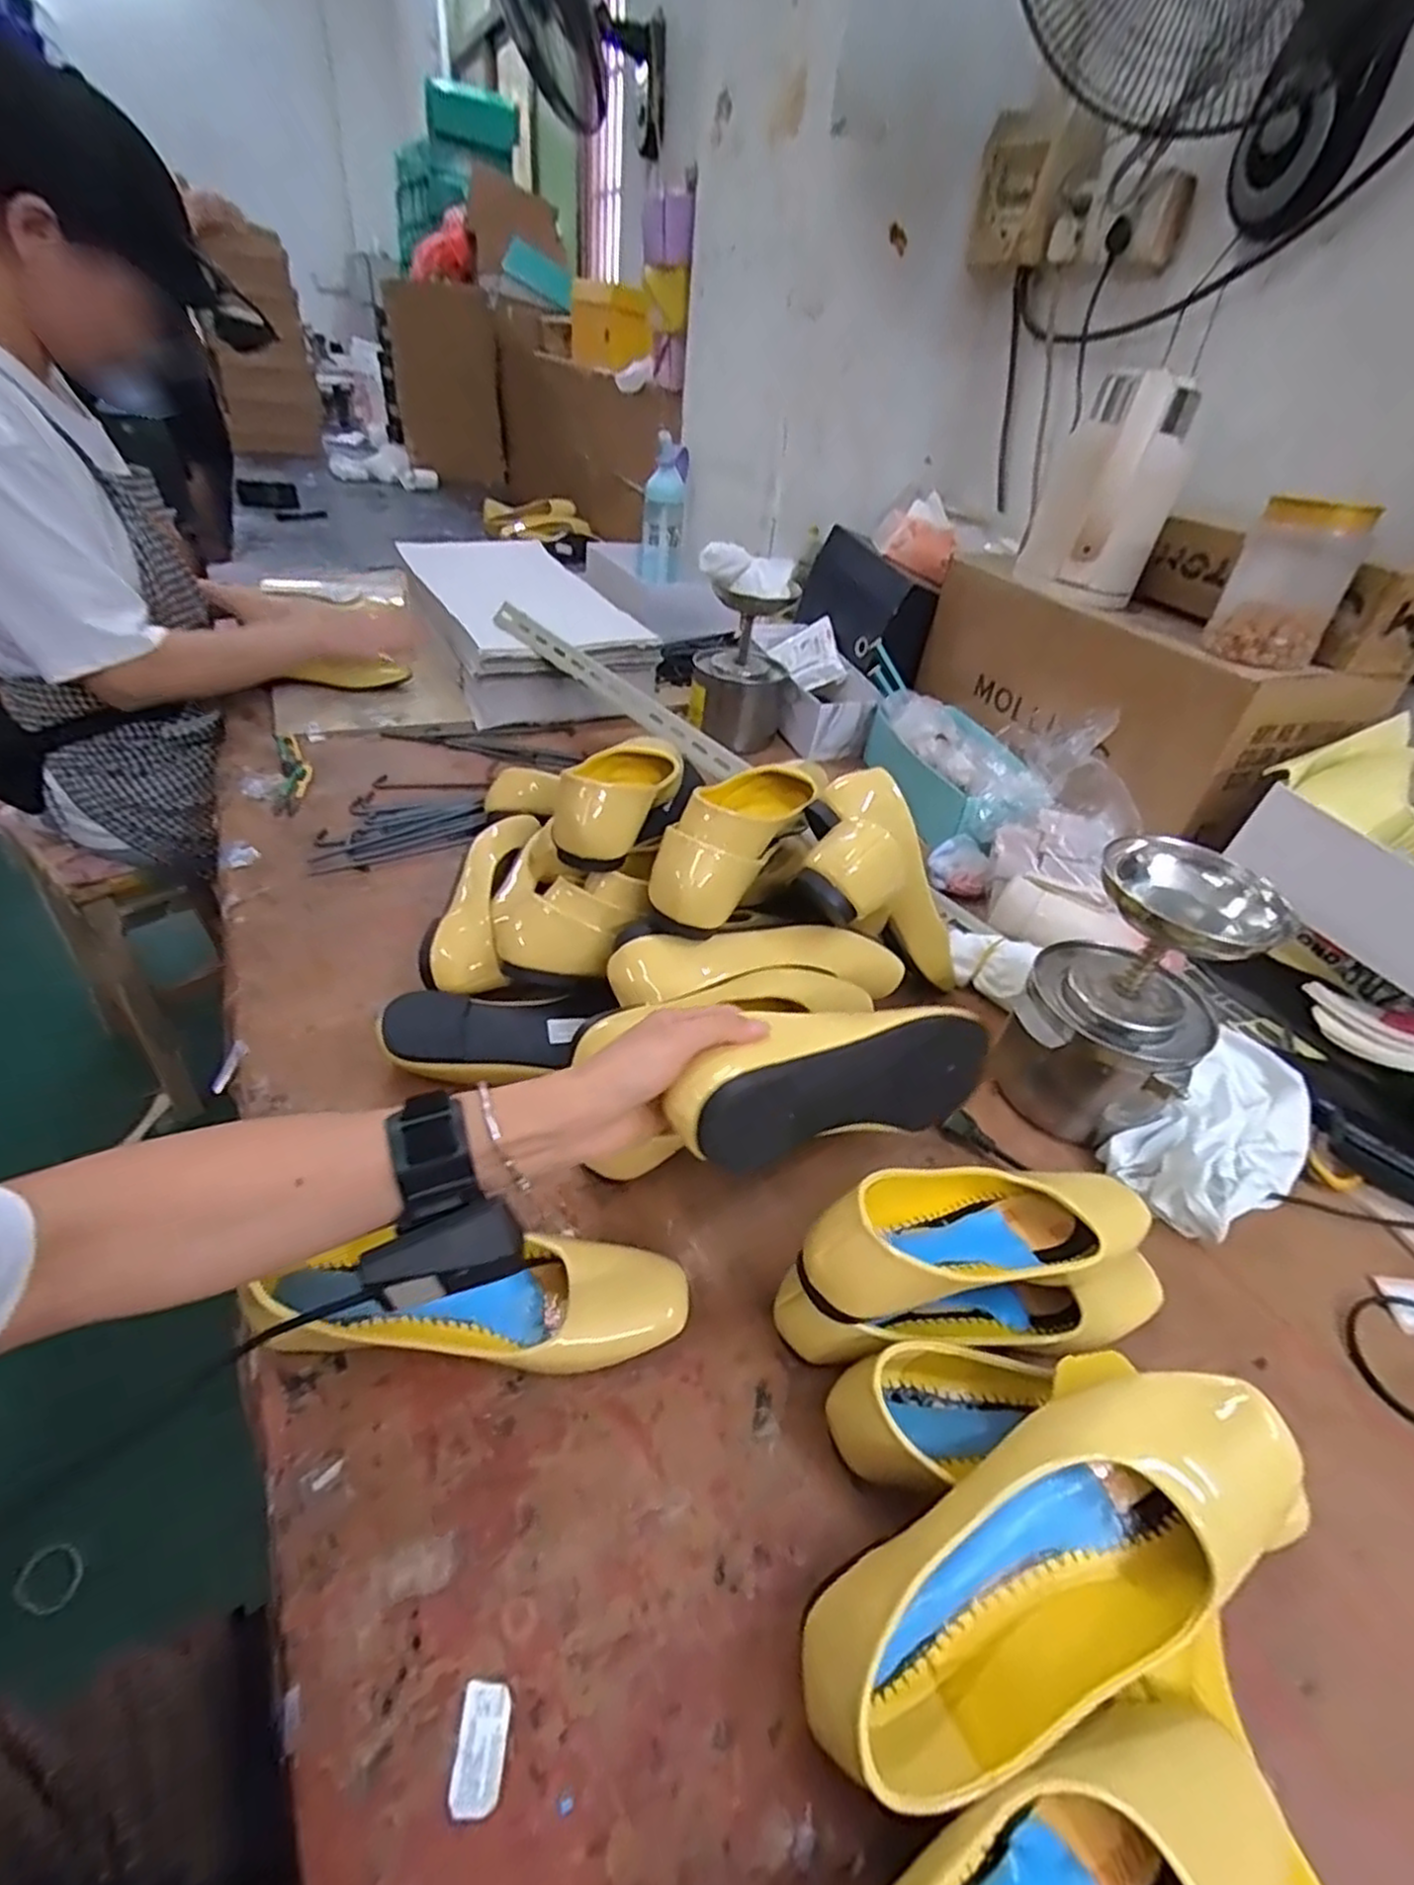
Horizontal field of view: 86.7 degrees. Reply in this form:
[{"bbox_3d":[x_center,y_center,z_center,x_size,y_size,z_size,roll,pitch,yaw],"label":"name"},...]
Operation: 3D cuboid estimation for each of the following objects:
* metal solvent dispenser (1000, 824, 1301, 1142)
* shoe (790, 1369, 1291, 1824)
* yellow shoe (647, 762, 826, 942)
[{"bbox_3d":[0.321,0.042,0.579,0.130,0.220,0.115,33,45,29],"label":"metal solvent dispenser"},{"bbox_3d":[0.157,0.277,0.339,0.248,0.066,0.095,-23,46,-13],"label":"shoe"},{"bbox_3d":[0.033,-0.096,0.614,0.085,0.079,0.244,18,40,13],"label":"yellow shoe"}]

